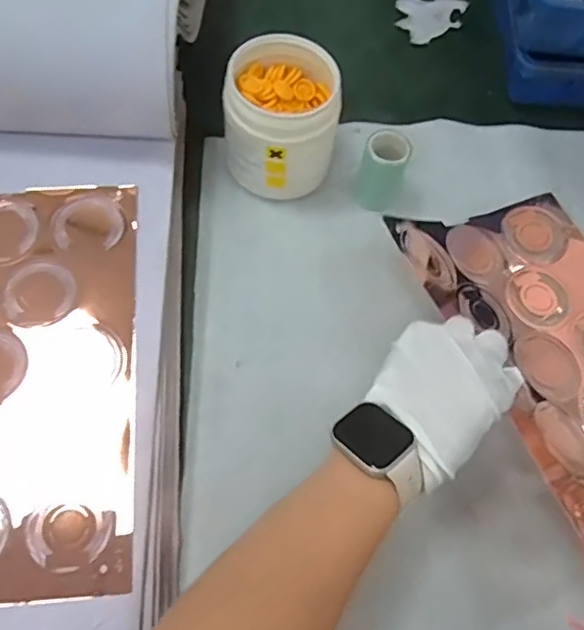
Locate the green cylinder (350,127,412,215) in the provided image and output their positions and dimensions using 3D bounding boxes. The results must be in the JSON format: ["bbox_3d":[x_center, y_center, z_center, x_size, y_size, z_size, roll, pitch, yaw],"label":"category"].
[{"bbox_3d":[0.079,-0.127,0.517,0.043,0.059,0.044,21,66,6],"label":"green cylinder"}]

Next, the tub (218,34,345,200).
[{"bbox_3d":[-0.009,-0.166,0.507,0.094,0.111,0.094,1,66,-3],"label":"tub"}]

